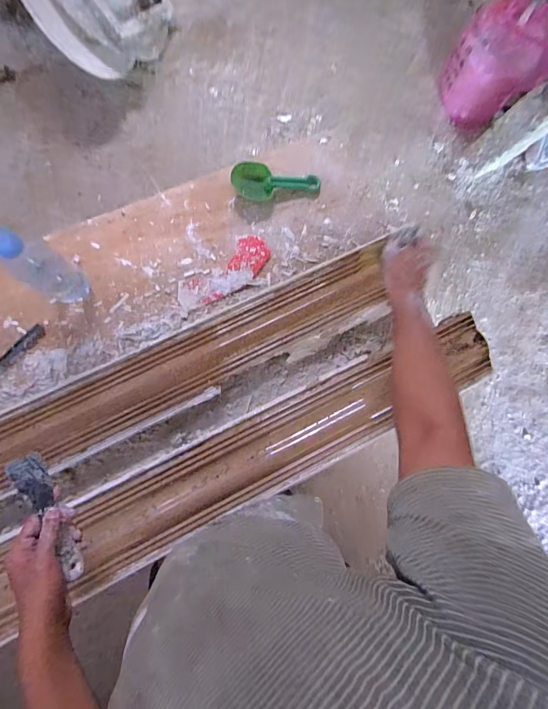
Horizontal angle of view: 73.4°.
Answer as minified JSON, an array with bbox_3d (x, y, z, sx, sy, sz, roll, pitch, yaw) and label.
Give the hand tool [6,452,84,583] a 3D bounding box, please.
[{"bbox_3d":[-0.289,0.210,0.477,0.028,0.027,0.168,-24,94,-8],"label":"hand tool"}]

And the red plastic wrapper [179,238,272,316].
[{"bbox_3d":[-0.098,-0.153,0.716,0.207,0.006,0.075,-38,93,-10],"label":"red plastic wrapper"}]

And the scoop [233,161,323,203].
[{"bbox_3d":[0.007,-0.338,0.725,0.175,0.033,0.062,1,86,-9],"label":"scoop"}]

